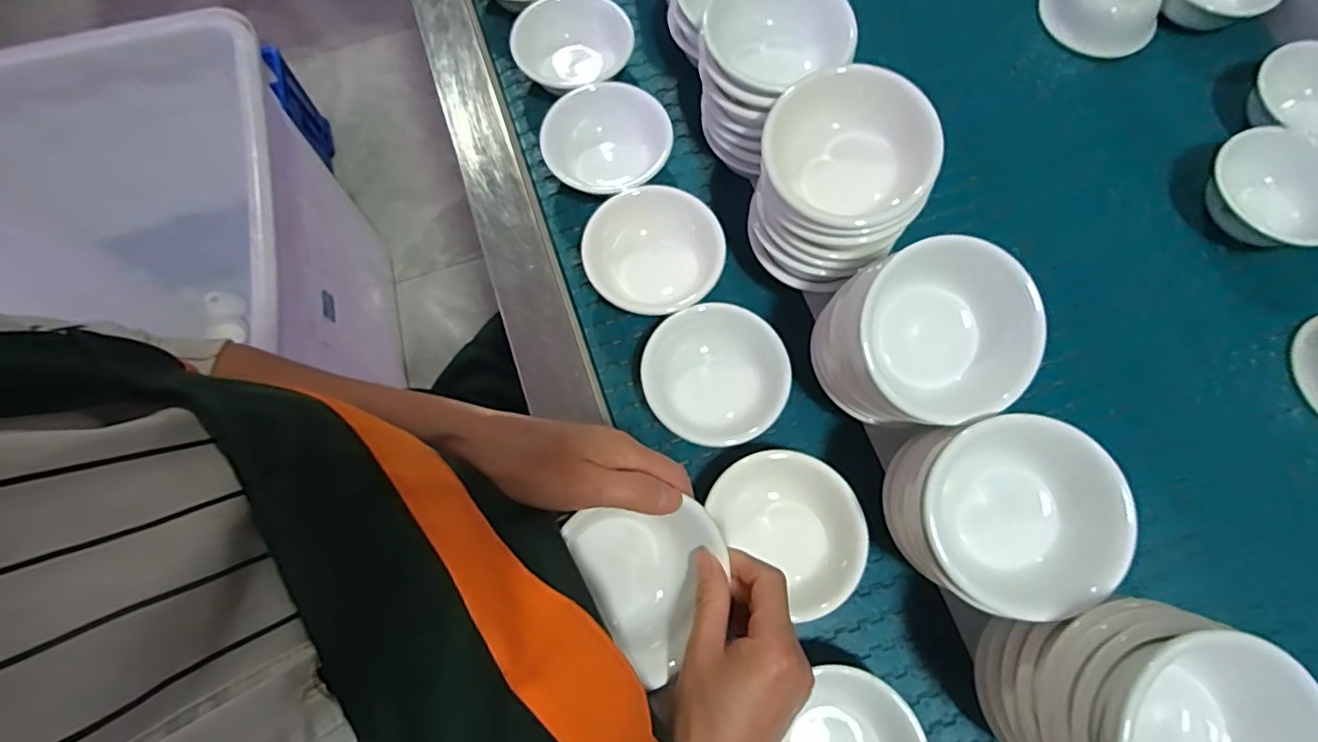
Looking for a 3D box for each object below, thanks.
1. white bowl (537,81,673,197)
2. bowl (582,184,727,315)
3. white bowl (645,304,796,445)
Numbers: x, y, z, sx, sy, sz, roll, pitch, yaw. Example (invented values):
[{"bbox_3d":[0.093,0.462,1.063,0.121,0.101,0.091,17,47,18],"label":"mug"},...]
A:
[{"bbox_3d":[-0.045,-0.198,0.531,0.109,0.056,0.104,-1,63,3],"label":"white bowl"},{"bbox_3d":[-0.002,-0.097,0.497,0.110,0.049,0.107,-1,63,3],"label":"bowl"},{"bbox_3d":[0.046,0.004,0.466,0.108,0.044,0.103,-1,63,3],"label":"white bowl"}]

